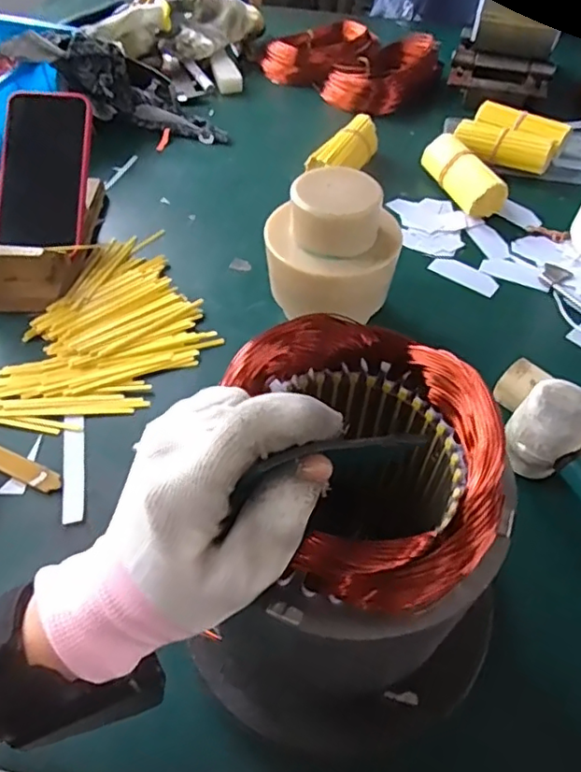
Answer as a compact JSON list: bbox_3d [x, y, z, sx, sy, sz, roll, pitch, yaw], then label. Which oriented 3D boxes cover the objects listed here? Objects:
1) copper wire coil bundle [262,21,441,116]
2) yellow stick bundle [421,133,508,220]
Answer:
[{"bbox_3d":[0.092,-0.486,0.874,0.244,0.051,0.173,31,56,22],"label":"copper wire coil bundle"},{"bbox_3d":[0.195,-0.240,0.659,0.046,0.042,0.121,-16,53,-14],"label":"yellow stick bundle"}]

